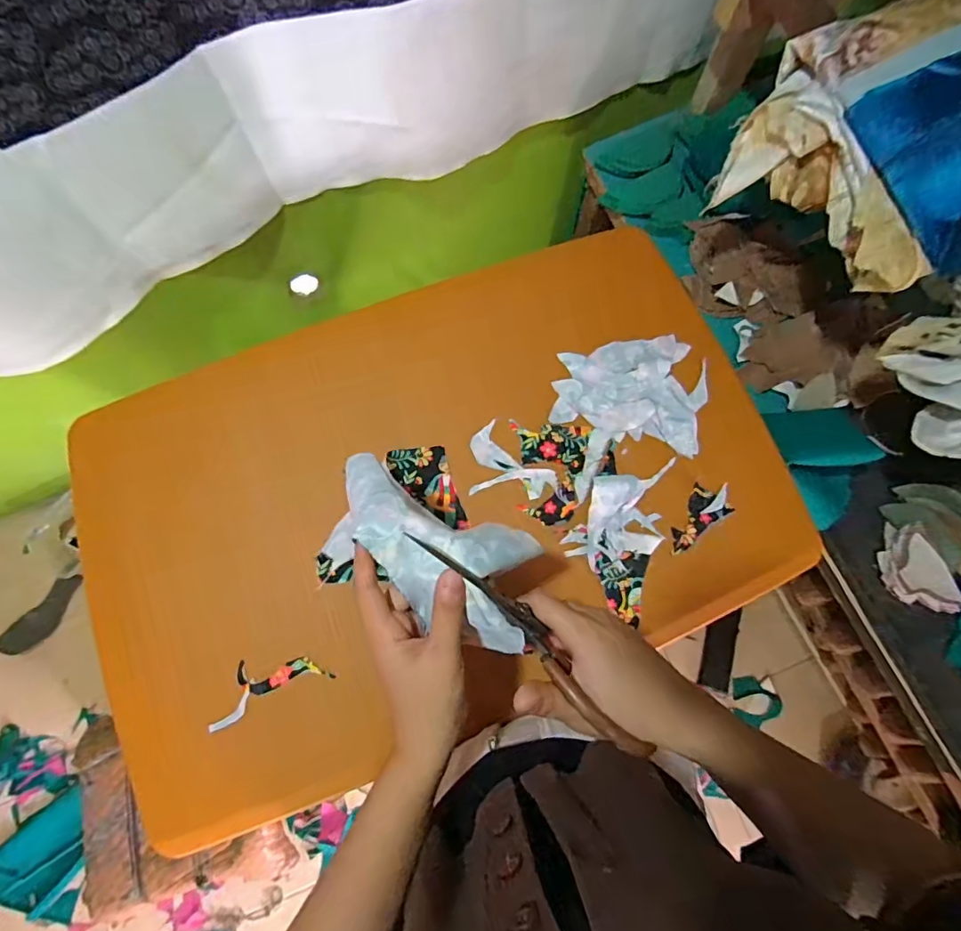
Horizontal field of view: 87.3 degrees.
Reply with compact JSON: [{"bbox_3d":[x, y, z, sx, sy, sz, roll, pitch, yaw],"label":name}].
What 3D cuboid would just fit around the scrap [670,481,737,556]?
[{"bbox_3d":[0.240,0.055,0.562,0.094,0.012,0.043,-36,80,-8],"label":"scrap"}]

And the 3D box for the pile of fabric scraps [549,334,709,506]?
[{"bbox_3d":[0.180,-0.069,0.596,0.184,0.016,0.165,-14,77,-4],"label":"pile of fabric scraps"}]

